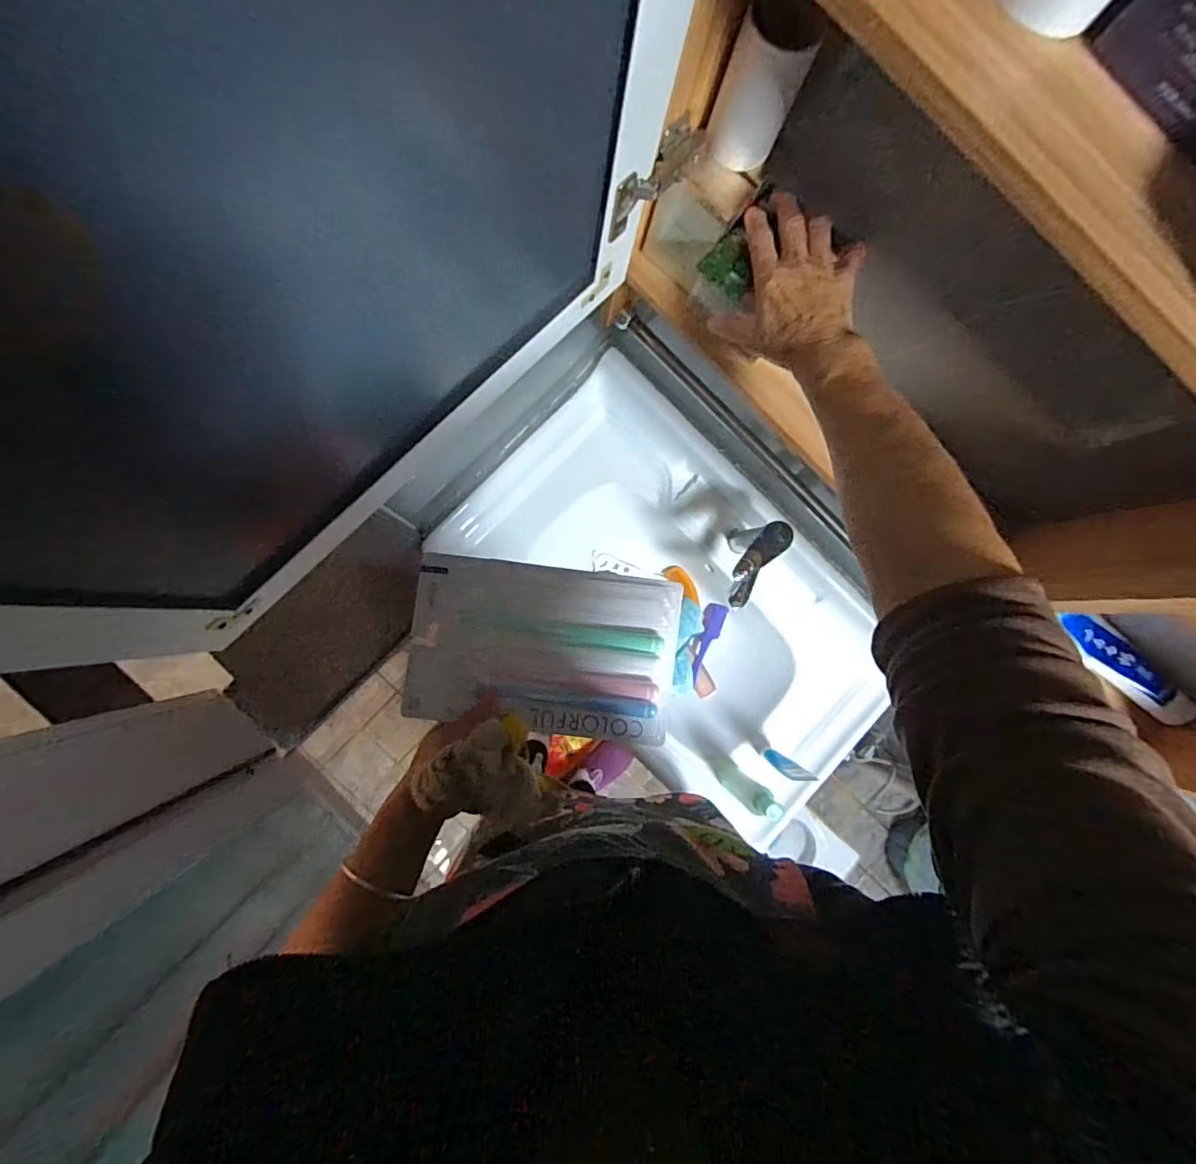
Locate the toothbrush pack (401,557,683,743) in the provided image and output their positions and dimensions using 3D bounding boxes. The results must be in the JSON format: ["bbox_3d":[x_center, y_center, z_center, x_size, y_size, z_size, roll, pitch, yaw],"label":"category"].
[{"bbox_3d":[-0.048,0.058,0.487,0.233,0.026,0.145,7,86,-6],"label":"toothbrush pack"}]

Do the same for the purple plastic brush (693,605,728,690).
[{"bbox_3d":[0.210,0.121,1.084,0.048,0.008,0.164,21,84,33],"label":"purple plastic brush"}]

